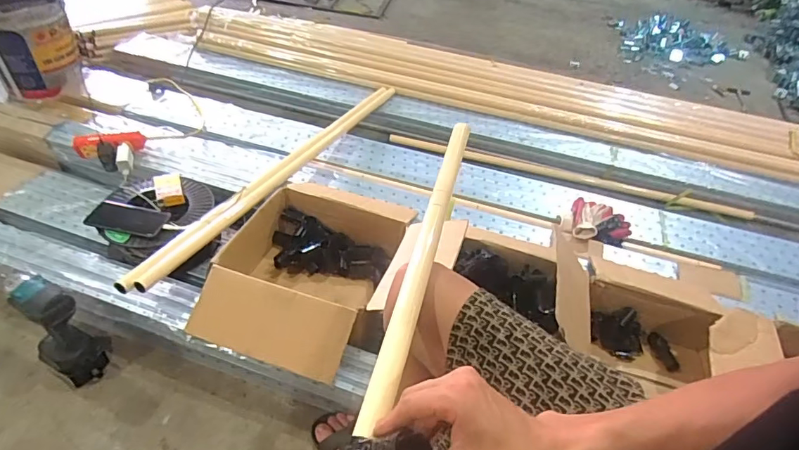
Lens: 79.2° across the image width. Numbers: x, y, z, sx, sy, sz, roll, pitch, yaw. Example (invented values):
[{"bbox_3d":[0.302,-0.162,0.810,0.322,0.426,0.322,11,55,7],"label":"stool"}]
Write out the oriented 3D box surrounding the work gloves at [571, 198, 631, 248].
[{"bbox_3d":[0.554,-0.005,1.325,0.154,0.034,0.173,12,43,8],"label":"work gloves"}]

